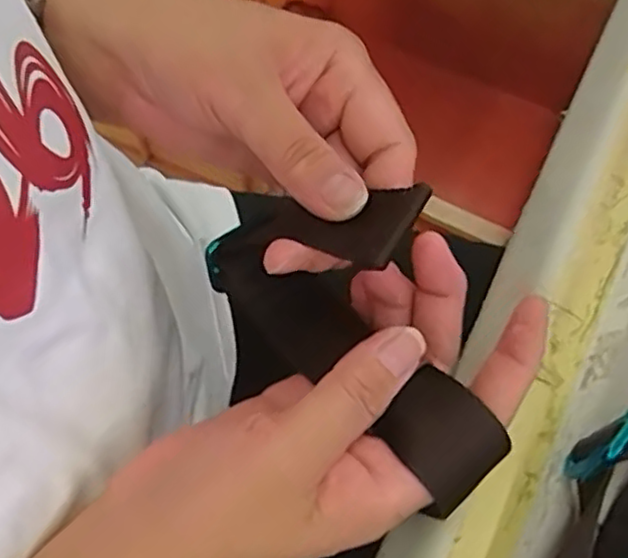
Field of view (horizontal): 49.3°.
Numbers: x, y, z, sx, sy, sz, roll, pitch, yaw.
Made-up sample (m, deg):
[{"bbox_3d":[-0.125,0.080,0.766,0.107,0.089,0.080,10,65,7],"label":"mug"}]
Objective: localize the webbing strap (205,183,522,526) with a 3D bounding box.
[{"bbox_3d":[0.021,0.015,0.269,0.059,0.086,0.146,-36,72,-16],"label":"webbing strap"}]

